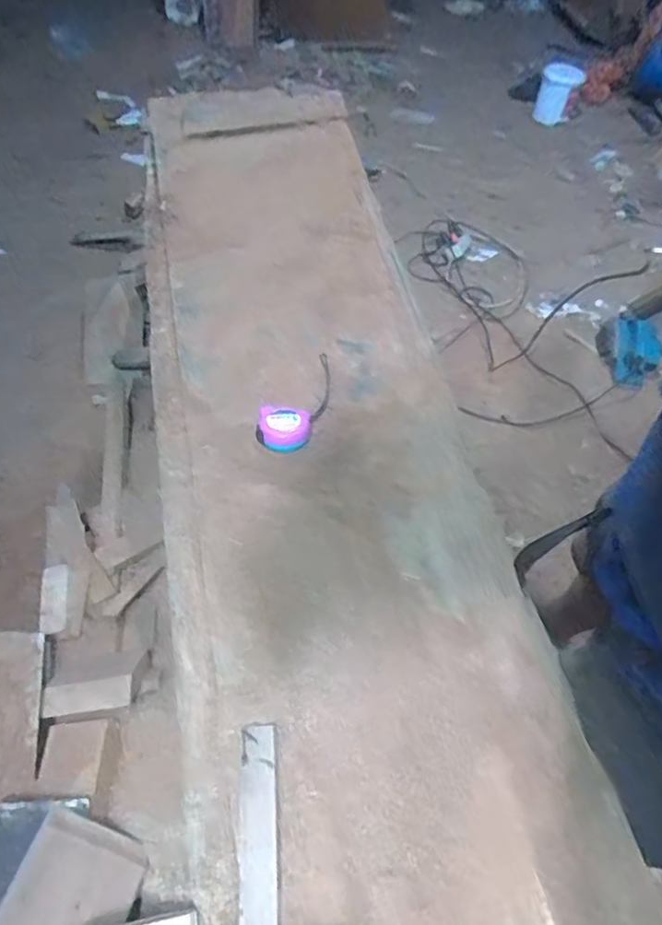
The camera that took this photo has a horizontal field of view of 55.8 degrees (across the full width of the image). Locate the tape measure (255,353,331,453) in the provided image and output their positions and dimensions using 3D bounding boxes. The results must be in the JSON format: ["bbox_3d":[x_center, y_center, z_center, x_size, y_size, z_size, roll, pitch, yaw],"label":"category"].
[{"bbox_3d":[-0.040,-0.092,0.852,0.072,0.035,0.193,17,56,10],"label":"tape measure"}]

